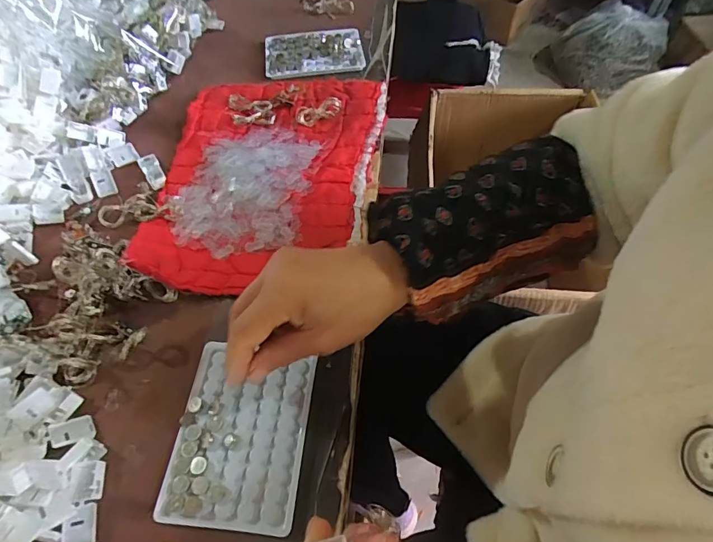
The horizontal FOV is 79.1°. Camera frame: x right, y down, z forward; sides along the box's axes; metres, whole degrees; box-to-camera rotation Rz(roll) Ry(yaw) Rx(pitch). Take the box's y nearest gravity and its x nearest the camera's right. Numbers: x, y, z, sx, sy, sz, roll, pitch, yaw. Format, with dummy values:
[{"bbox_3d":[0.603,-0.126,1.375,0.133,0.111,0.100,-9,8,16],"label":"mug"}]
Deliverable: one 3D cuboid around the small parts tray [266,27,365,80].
[{"bbox_3d":[-0.058,-0.300,0.588,0.130,0.012,0.092,-6,58,-2],"label":"small parts tray"}]

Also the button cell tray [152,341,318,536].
[{"bbox_3d":[-0.085,0.119,0.321,0.093,0.009,0.124,4,58,4],"label":"button cell tray"}]

